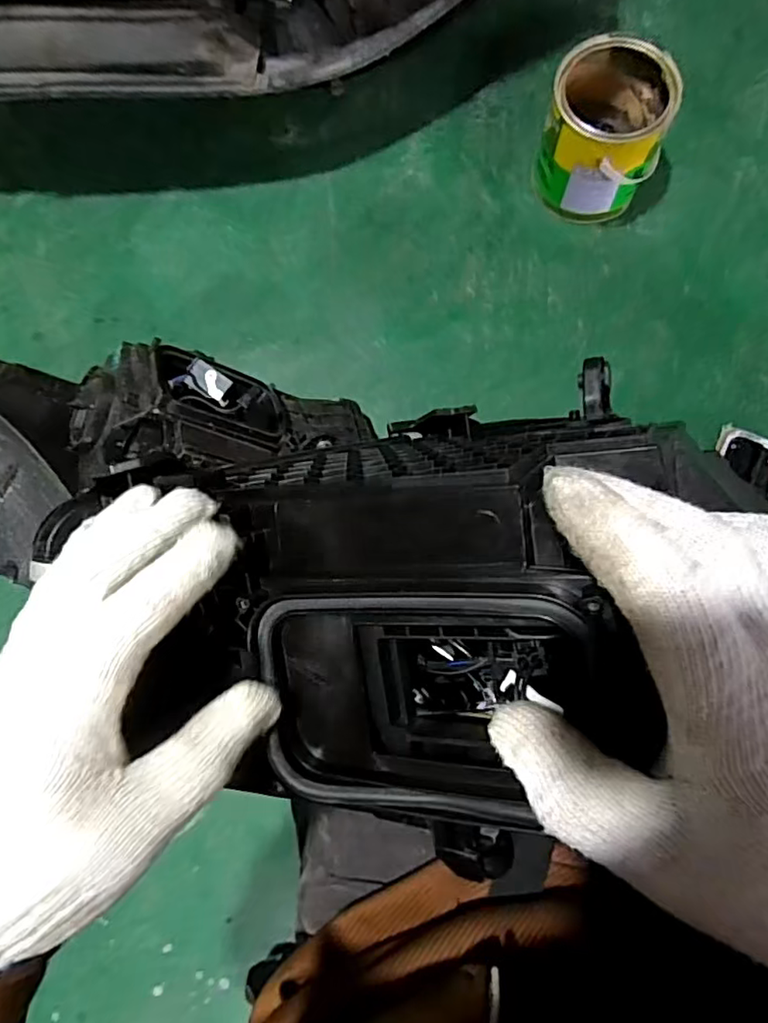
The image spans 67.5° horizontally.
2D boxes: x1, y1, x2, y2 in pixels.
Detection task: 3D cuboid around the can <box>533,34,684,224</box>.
[{"bbox_3d":[0.303,-0.522,0.795,0.162,0.155,0.171,20,82,6],"label":"can"}]

